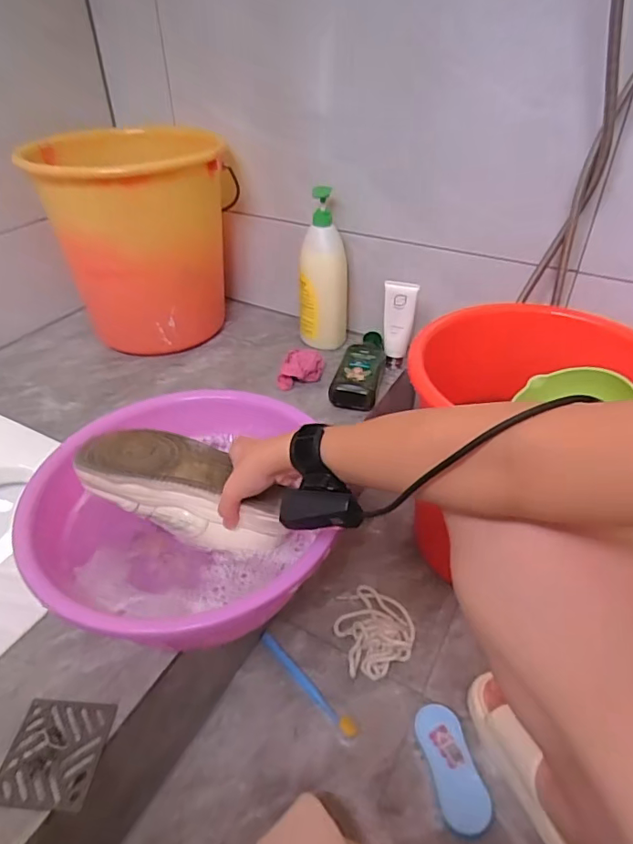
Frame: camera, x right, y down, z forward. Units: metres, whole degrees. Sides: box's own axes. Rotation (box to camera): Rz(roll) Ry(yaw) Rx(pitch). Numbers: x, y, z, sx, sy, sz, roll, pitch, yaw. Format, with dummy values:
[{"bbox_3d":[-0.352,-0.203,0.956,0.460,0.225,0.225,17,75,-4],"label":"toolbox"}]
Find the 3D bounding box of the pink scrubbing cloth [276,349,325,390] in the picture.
[{"bbox_3d":[-0.028,-0.094,0.919,0.069,0.056,0.056,10,38,13],"label":"pink scrubbing cloth"}]

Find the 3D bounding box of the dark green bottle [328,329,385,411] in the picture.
[{"bbox_3d":[0.082,-0.105,0.938,0.077,0.056,0.211,7,37,9],"label":"dark green bottle"}]

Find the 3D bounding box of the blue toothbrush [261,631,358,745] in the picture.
[{"bbox_3d":[-0.015,0.350,0.691,0.026,0.011,0.180,-29,46,-34],"label":"blue toothbrush"}]

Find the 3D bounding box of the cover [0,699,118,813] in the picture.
[{"bbox_3d":[-0.241,0.303,0.475,0.086,0.007,0.088,2,37,3],"label":"cover"}]

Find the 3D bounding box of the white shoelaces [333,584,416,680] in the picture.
[{"bbox_3d":[0.085,0.293,0.748,0.111,0.034,0.136,-10,38,-13],"label":"white shoelaces"}]

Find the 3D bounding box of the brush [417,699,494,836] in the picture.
[{"bbox_3d":[0.158,0.407,0.606,0.053,0.040,0.127,-8,37,-10],"label":"brush"}]

